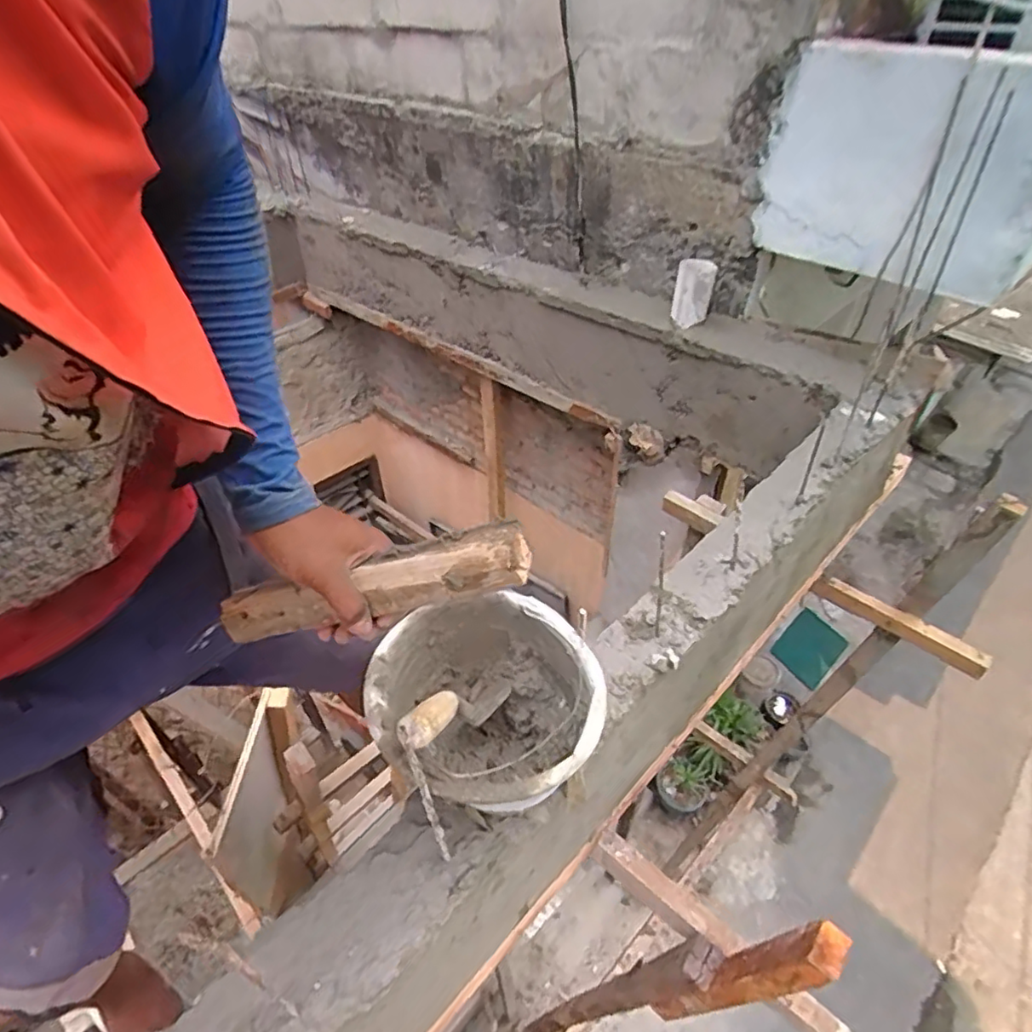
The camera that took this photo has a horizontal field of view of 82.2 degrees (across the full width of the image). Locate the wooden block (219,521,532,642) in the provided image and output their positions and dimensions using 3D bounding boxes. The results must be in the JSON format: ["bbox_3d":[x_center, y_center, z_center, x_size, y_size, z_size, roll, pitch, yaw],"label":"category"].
[{"bbox_3d":[-0.116,0.056,0.460,0.266,0.037,0.038,-15,40,19],"label":"wooden block"}]

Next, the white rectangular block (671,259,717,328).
[{"bbox_3d":[0.451,-0.566,1.508,0.092,0.141,0.086,11,44,14],"label":"white rectangular block"}]

